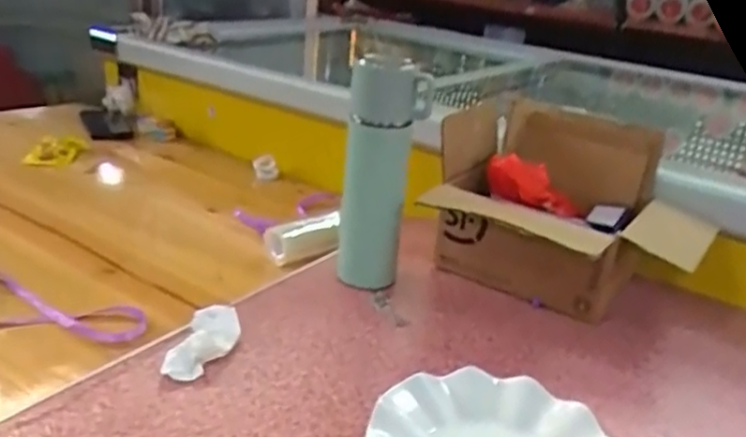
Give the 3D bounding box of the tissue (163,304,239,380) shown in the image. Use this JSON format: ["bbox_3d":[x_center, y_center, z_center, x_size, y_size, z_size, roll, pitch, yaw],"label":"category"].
[{"bbox_3d":[-0.149,0.110,0.588,0.042,0.026,0.083,9,24,8],"label":"tissue"}]

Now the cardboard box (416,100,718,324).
[{"bbox_3d":[0.213,-0.008,0.741,0.272,0.175,0.199,12,25,15],"label":"cardboard box"}]

